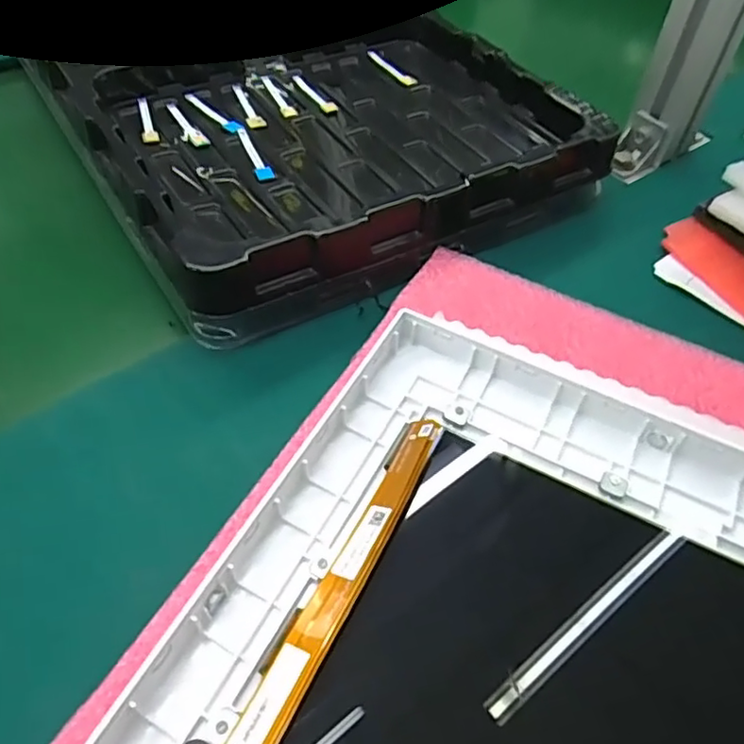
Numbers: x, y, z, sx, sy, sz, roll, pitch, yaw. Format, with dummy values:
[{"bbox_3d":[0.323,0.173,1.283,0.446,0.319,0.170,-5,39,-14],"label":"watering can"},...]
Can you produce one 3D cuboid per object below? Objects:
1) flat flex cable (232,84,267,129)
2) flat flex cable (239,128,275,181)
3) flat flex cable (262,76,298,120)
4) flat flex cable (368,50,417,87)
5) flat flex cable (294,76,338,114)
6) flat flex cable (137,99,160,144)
[{"bbox_3d":[-0.089,-0.194,0.460,0.014,0.004,0.057,-13,52,-15],"label":"flat flex cable"},{"bbox_3d":[-0.077,-0.148,0.422,0.012,0.004,0.062,-13,52,-15],"label":"flat flex cable"},{"bbox_3d":[-0.068,-0.206,0.468,0.011,0.004,0.060,-15,53,-17],"label":"flat flex cable"},{"bbox_3d":[0.015,-0.246,0.511,0.009,0.004,0.062,-34,61,-12],"label":"flat flex cable"},{"bbox_3d":[-0.043,-0.210,0.475,0.013,0.004,0.057,-21,55,-21],"label":"flat flex cable"},{"bbox_3d":[-0.156,-0.176,0.437,0.010,0.004,0.057,-12,52,-14],"label":"flat flex cable"}]

